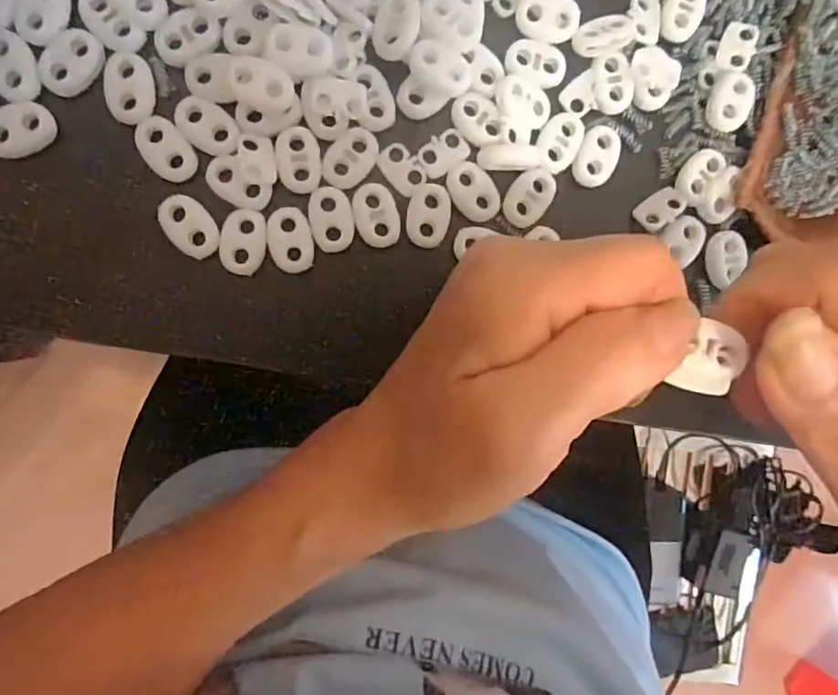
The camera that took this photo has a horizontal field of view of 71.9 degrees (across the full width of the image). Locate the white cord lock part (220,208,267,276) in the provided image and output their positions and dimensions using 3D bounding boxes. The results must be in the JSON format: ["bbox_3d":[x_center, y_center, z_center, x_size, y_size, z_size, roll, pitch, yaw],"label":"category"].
[{"bbox_3d":[-0.060,-0.036,0.197,0.015,0.004,0.022,6,93,-7],"label":"white cord lock part"}]

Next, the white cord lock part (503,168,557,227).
[{"bbox_3d":[0.041,-0.055,0.209,0.015,0.004,0.022,33,89,-8],"label":"white cord lock part"}]

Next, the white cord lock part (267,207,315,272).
[{"bbox_3d":[-0.044,-0.037,0.199,0.014,0.004,0.022,-10,95,-6],"label":"white cord lock part"}]

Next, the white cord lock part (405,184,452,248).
[{"bbox_3d":[0.004,-0.047,0.206,0.015,0.004,0.023,7,93,-7],"label":"white cord lock part"}]

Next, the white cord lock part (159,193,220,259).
[{"bbox_3d":[-0.077,-0.041,0.195,0.015,0.004,0.023,-37,97,-3],"label":"white cord lock part"}]

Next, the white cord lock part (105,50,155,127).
[{"bbox_3d":[-0.096,-0.086,0.190,0.014,0.004,0.023,2,93,-7],"label":"white cord lock part"}]

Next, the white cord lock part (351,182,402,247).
[{"bbox_3d":[-0.015,-0.047,0.203,0.015,0.004,0.022,-15,95,-6],"label":"white cord lock part"}]

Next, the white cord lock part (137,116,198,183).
[{"bbox_3d":[-0.085,-0.067,0.192,0.014,0.004,0.023,-38,97,-3],"label":"white cord lock part"}]

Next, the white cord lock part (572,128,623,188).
[{"bbox_3d":[0.066,-0.071,0.214,0.014,0.004,0.023,24,90,-8],"label":"white cord lock part"}]

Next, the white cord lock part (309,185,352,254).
[{"bbox_3d":[-0.030,-0.045,0.202,0.014,0.004,0.023,-9,95,-6],"label":"white cord lock part"}]

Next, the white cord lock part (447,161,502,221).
[{"bbox_3d":[0.020,-0.056,0.208,0.015,0.004,0.023,-41,97,-3],"label":"white cord lock part"}]

